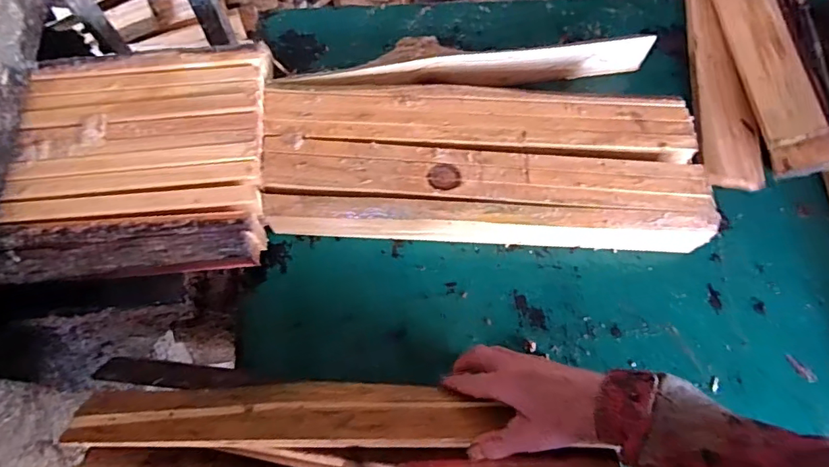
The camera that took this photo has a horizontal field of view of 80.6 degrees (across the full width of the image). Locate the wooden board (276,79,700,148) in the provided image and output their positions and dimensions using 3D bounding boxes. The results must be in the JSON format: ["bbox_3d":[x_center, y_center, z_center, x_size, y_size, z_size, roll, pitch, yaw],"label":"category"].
[{"bbox_3d":[0.075,-0.147,0.586,0.496,0.018,0.077,2,68,-1],"label":"wooden board"}]

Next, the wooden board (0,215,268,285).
[{"bbox_3d":[-0.311,0.018,0.522,0.284,0.067,0.046,-5,69,-4],"label":"wooden board"}]

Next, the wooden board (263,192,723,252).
[{"bbox_3d":[0.080,-0.012,0.568,0.493,0.079,0.032,3,68,0],"label":"wooden board"}]

